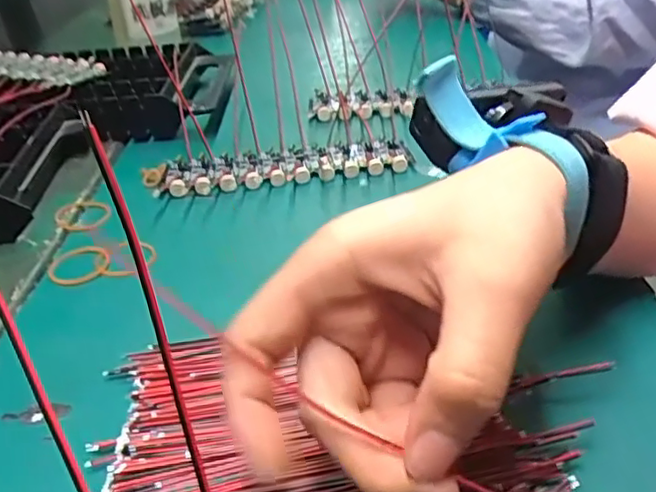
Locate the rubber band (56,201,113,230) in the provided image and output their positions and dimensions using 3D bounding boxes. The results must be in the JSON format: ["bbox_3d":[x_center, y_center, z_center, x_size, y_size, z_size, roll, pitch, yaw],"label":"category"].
[{"bbox_3d":[-0.149,-0.020,0.382,0.031,0.004,0.036,-20,35,-19],"label":"rubber band"}]

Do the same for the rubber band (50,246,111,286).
[{"bbox_3d":[-0.135,0.009,0.340,0.031,0.004,0.034,-20,38,-11],"label":"rubber band"}]

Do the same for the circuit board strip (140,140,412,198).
[{"bbox_3d":[-0.034,-0.052,0.416,0.172,0.009,0.048,-10,33,-5],"label":"circuit board strip"}]

